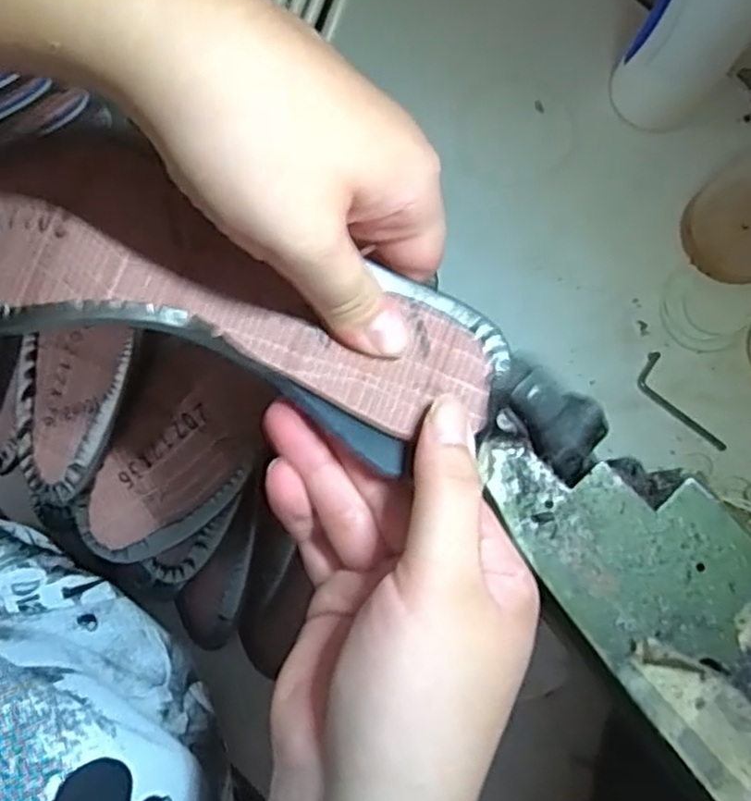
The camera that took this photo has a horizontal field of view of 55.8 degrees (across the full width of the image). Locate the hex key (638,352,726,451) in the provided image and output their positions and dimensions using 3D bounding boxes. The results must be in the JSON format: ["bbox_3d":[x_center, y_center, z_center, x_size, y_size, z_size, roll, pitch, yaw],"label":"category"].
[{"bbox_3d":[0.183,0.004,0.431,0.021,0.004,0.070,-31,80,-5],"label":"hex key"}]

